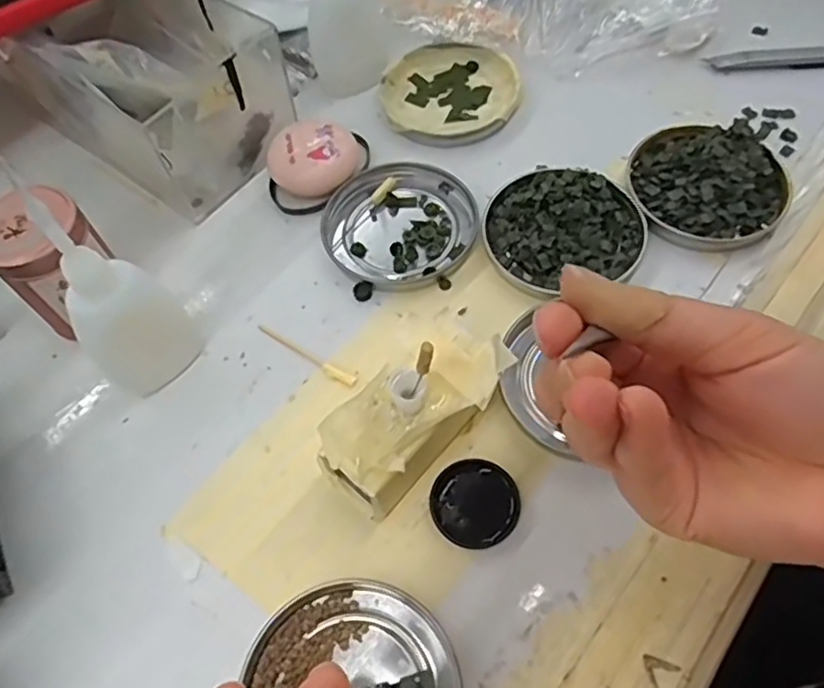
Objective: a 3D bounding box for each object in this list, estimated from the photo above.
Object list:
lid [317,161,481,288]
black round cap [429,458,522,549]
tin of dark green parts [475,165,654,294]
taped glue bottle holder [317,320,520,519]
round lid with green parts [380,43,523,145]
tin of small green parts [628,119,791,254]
[{"bbox_3d":[-0.007,-0.065,0.350,0.080,0.008,0.076,-2,61,3],"label":"lid"},{"bbox_3d":[0.026,0.065,0.274,0.036,0.008,0.034,-2,61,3],"label":"black round cap"},{"bbox_3d":[0.076,-0.059,0.331,0.080,0.022,0.067,2,61,6],"label":"tin of dark green parts"},{"bbox_3d":[0.002,0.030,0.275,0.042,0.043,0.087,34,69,22],"label":"taped glue bottle holder"},{"bbox_3d":[0.022,-0.148,0.394,0.080,0.012,0.074,6,62,8],"label":"round lid with green parts"},{"bbox_3d":[0.150,-0.084,0.340,0.078,0.020,0.074,-2,61,3],"label":"tin of small green parts"}]

